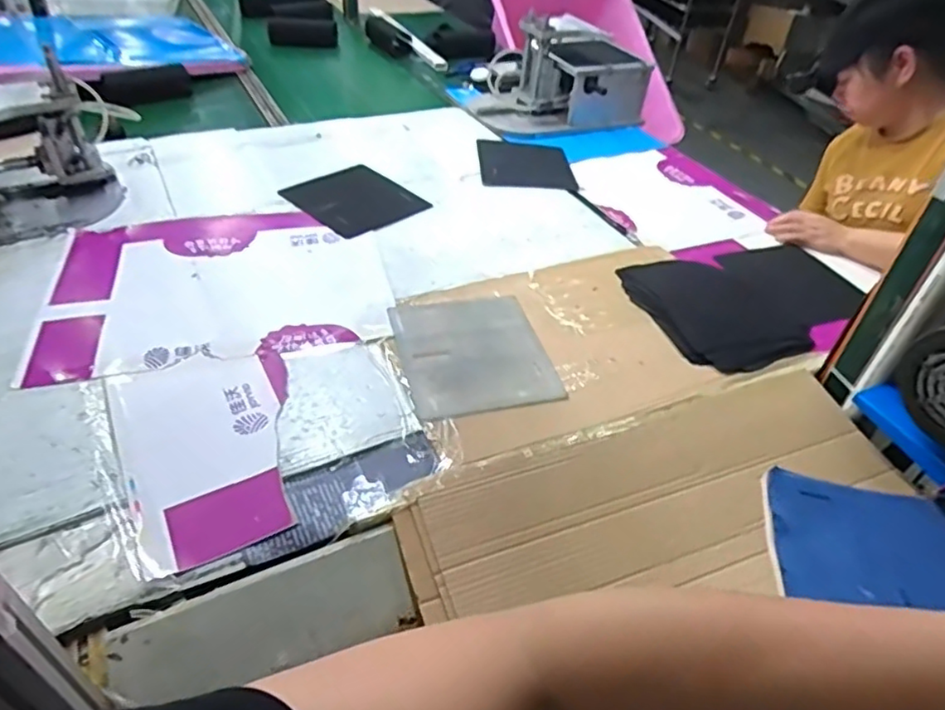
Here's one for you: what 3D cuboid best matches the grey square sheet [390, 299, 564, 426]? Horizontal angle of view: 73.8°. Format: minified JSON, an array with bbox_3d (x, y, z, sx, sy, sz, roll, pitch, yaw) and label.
[{"bbox_3d":[-0.002,-0.008,0.861,0.194,0.012,0.223,-9,43,-16],"label":"grey square sheet"}]

